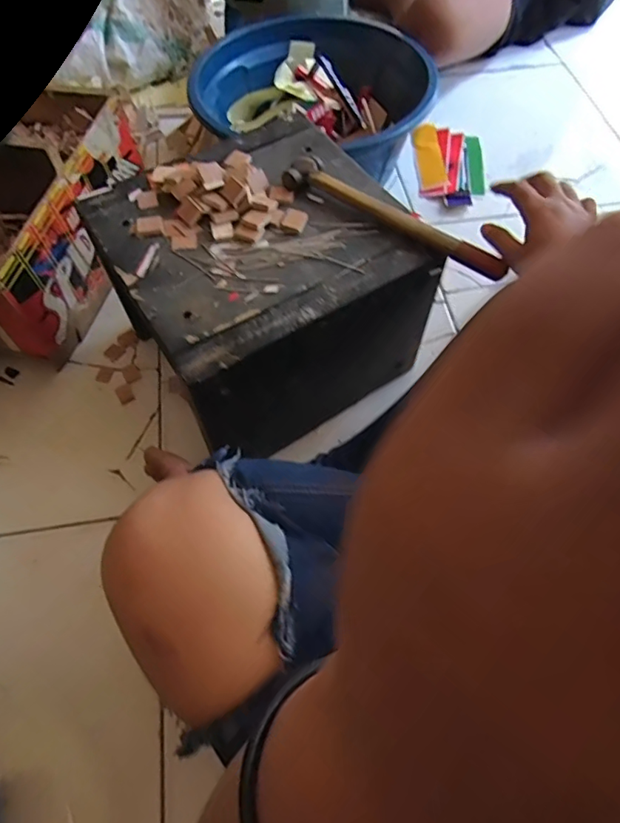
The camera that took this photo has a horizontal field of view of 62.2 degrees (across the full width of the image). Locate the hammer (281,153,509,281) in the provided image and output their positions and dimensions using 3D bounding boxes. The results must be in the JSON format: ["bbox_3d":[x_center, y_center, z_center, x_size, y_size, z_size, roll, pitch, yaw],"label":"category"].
[{"bbox_3d":[0.079,-0.188,0.495,0.234,0.018,0.044,33,66,17],"label":"hammer"}]

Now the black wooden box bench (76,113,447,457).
[{"bbox_3d":[-0.048,-0.130,0.592,0.277,0.207,0.272,-29,64,-14],"label":"black wooden box bench"}]

